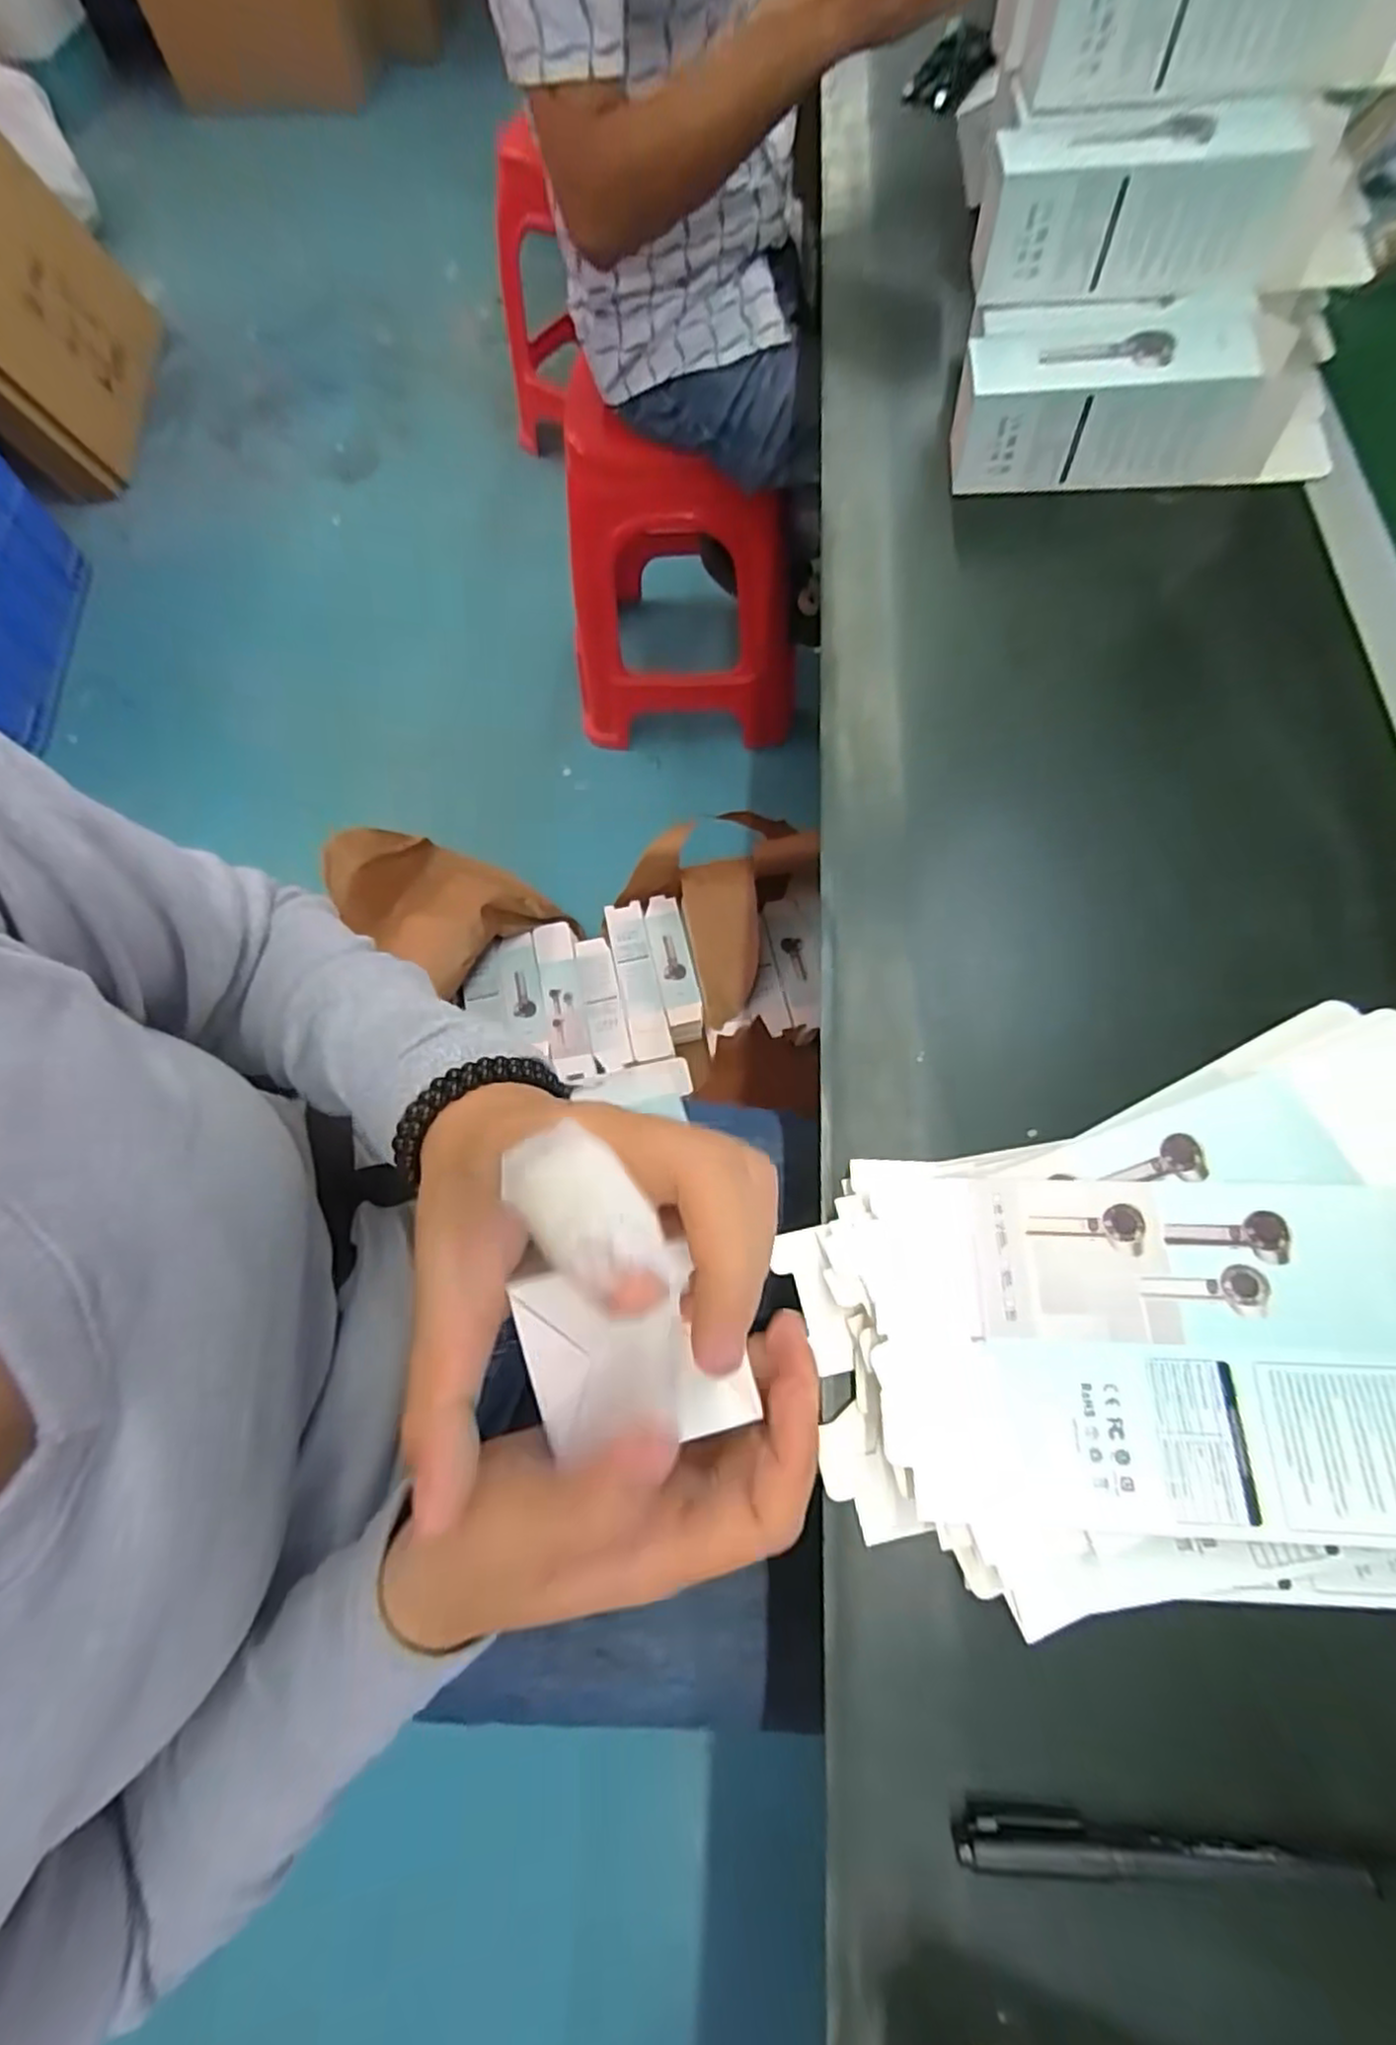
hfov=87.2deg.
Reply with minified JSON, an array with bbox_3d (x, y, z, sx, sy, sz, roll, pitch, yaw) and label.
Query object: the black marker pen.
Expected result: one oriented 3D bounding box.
[{"bbox_3d":[0.147,0.269,0.237,0.121,0.012,0.014,-1,67,3],"label":"black marker pen"}]

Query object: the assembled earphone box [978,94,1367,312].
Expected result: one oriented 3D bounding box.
[{"bbox_3d":[0.288,-0.495,0.441,0.230,0.059,0.068,2,67,4],"label":"assembled earphone box"}]

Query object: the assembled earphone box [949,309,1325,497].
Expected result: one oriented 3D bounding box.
[{"bbox_3d":[0.288,-0.396,0.467,0.240,0.062,0.099,2,67,4],"label":"assembled earphone box"}]

